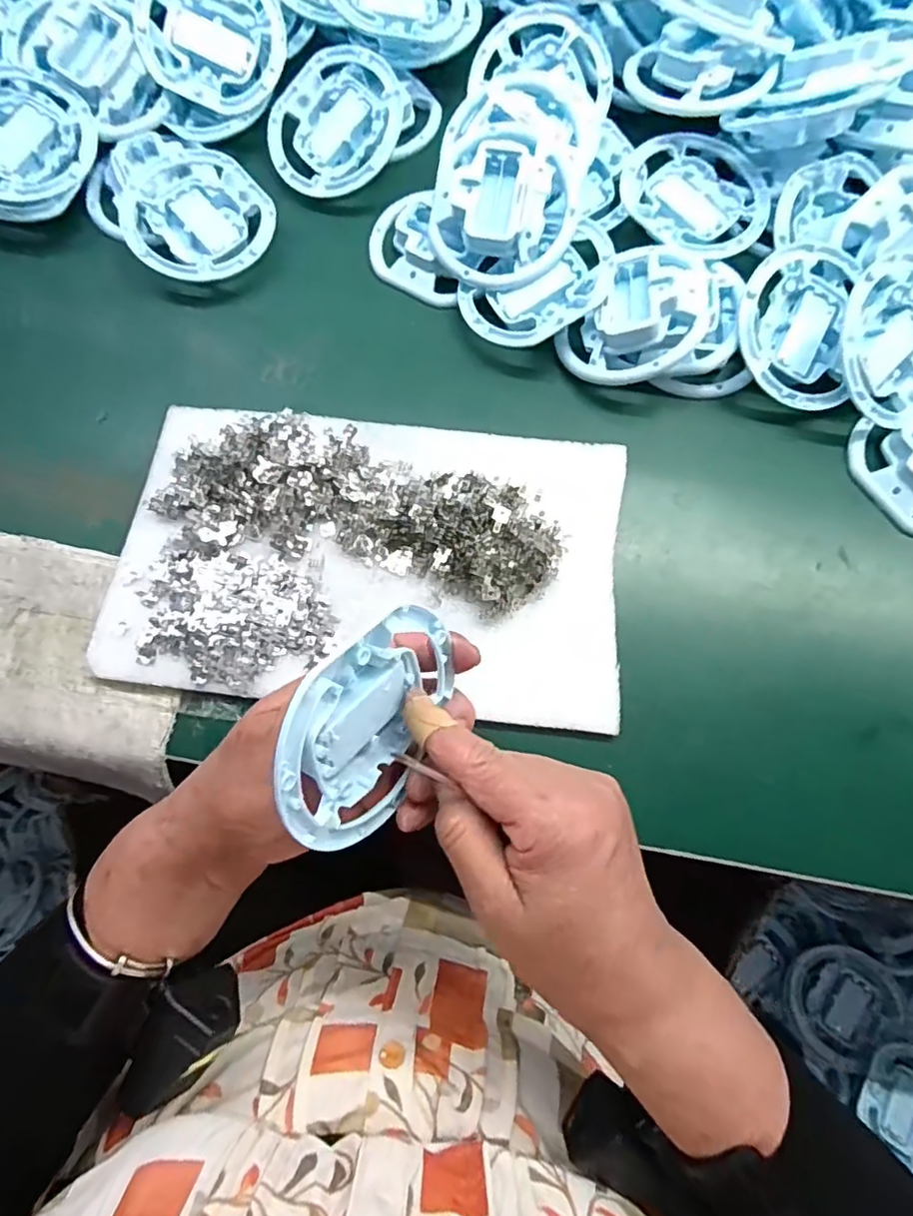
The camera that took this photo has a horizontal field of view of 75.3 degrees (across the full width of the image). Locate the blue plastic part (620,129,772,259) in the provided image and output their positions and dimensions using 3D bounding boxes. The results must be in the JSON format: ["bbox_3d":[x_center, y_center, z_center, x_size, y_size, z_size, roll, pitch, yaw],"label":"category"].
[{"bbox_3d":[0.172,-0.294,0.420,0.099,0.014,0.104,0,75,1],"label":"blue plastic part"}]

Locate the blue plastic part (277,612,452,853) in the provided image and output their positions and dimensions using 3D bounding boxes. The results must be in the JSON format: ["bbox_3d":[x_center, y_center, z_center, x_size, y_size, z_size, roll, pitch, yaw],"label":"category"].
[{"bbox_3d":[-0.038,0.051,0.250,0.018,0.092,0.092,18,36,24],"label":"blue plastic part"}]

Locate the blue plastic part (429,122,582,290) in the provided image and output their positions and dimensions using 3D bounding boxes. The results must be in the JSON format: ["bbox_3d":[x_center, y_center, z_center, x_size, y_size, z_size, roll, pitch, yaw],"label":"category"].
[{"bbox_3d":[0.032,-0.273,0.402,0.096,0.034,0.101,14,95,4],"label":"blue plastic part"}]

